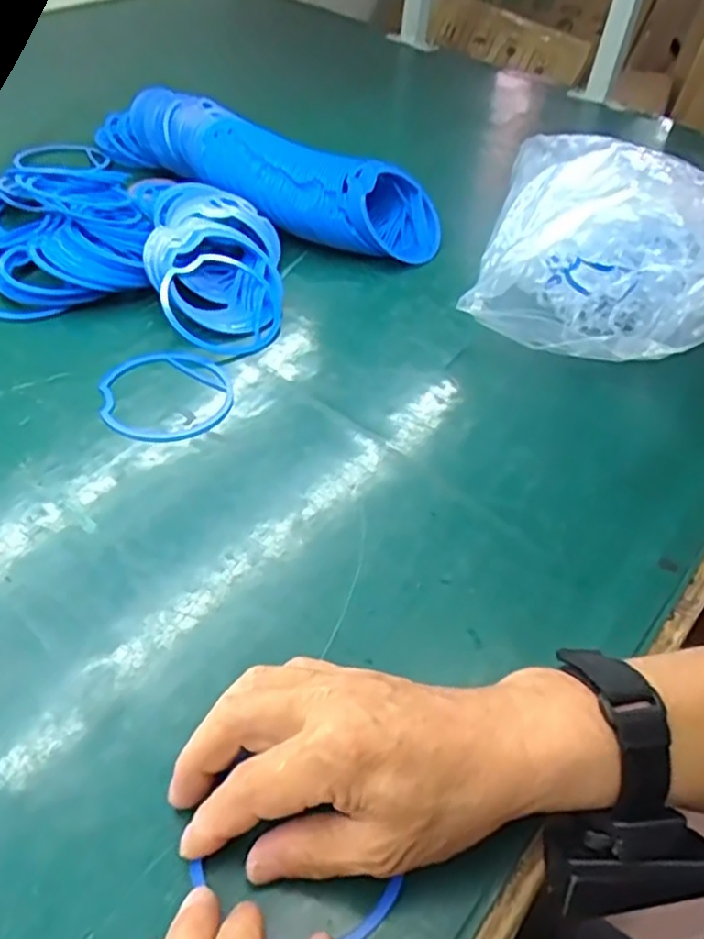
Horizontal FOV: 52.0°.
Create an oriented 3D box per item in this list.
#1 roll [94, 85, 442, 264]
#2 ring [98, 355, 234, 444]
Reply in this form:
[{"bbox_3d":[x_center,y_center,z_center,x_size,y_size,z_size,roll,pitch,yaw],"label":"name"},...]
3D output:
[{"bbox_3d":[-0.094,-0.293,0.707,0.382,0.068,0.116,25,48,17],"label":"roll"},{"bbox_3d":[-0.132,-0.052,0.514,0.091,0.005,0.097,3,46,-3],"label":"ring"}]

